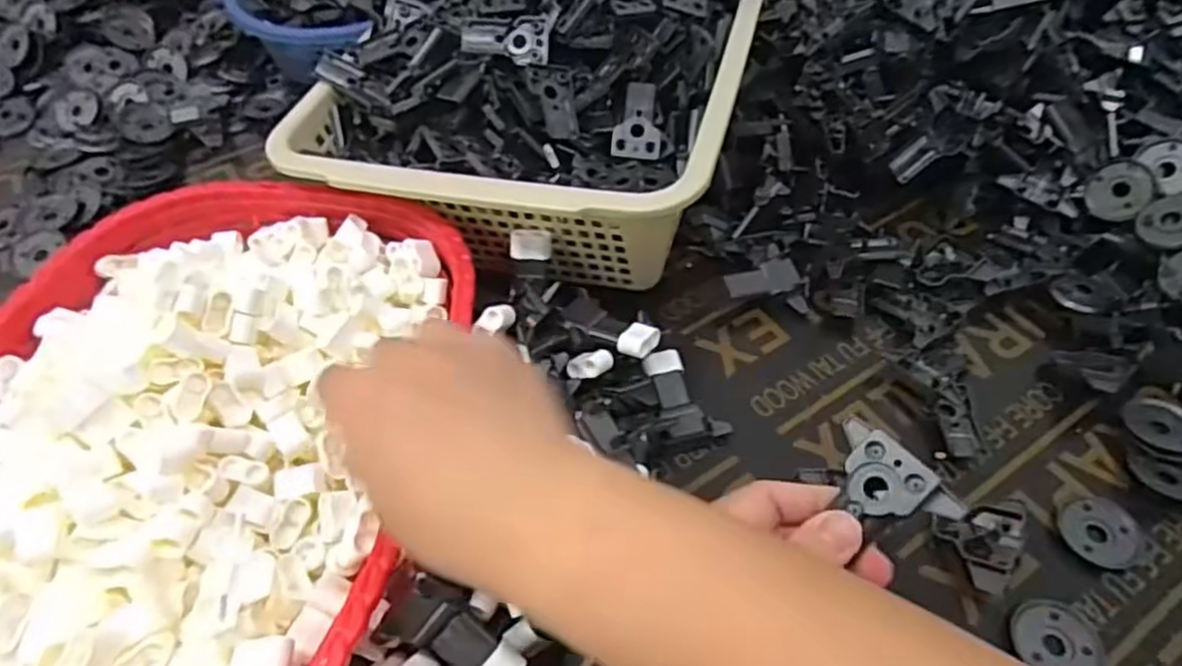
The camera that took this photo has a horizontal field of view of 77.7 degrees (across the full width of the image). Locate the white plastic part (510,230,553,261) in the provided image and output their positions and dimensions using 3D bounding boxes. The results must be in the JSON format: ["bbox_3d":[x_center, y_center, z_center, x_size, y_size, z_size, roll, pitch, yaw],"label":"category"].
[{"bbox_3d":[-0.039,-0.056,0.473,0.026,0.013,0.017,0,51,1],"label":"white plastic part"}]

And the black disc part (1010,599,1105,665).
[{"bbox_3d":[0.243,0.159,0.382,0.042,0.005,0.041,-1,51,1],"label":"black disc part"}]

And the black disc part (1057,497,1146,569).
[{"bbox_3d":[0.290,0.113,0.418,0.043,0.004,0.042,-1,51,1],"label":"black disc part"}]

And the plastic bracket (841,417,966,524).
[{"bbox_3d":[0.125,0.061,0.312,0.037,0.011,0.052,-35,63,17],"label":"plastic bracket"}]

